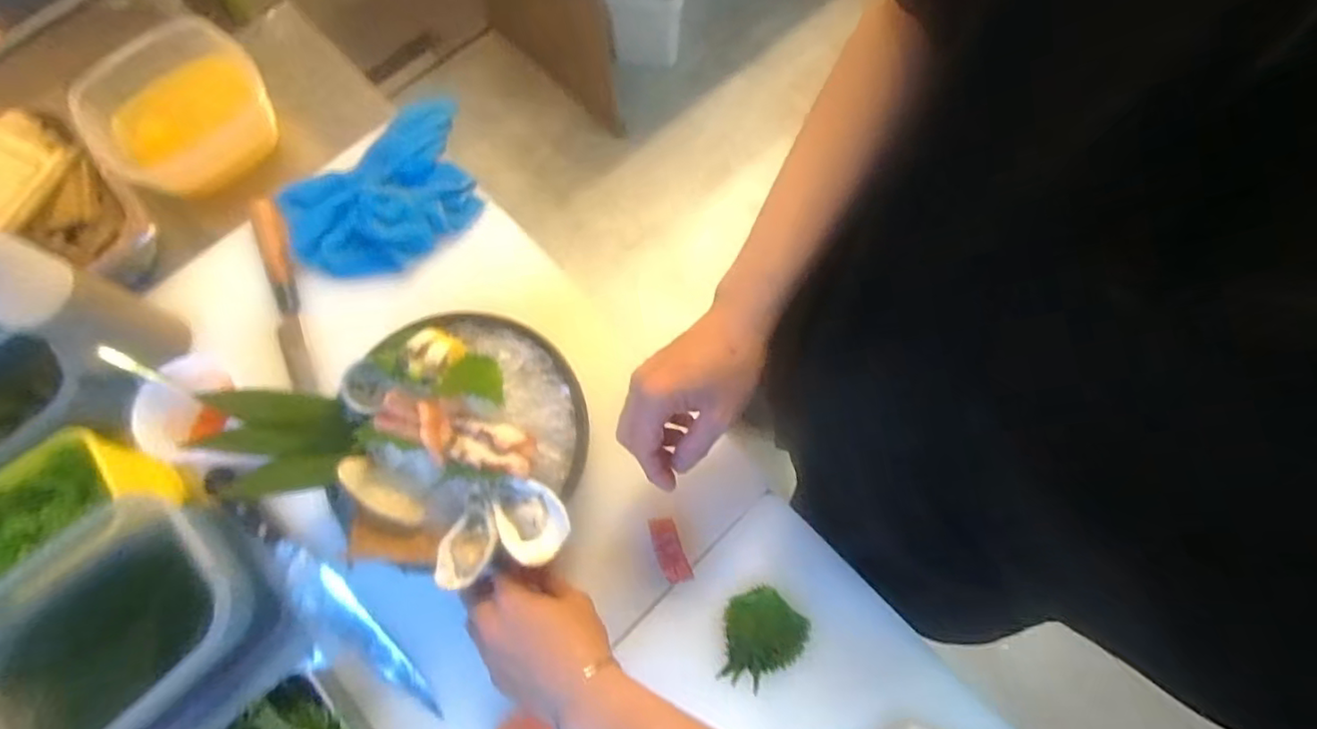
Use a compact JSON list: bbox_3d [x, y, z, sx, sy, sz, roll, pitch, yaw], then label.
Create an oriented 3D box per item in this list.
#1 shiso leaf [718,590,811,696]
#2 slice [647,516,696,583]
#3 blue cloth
[{"bbox_3d":[0.084,0.233,0.524,0.066,0.017,0.079,42,77,14],"label":"shiso leaf"},{"bbox_3d":[0.009,0.164,0.543,0.025,0.006,0.058,-17,71,-16],"label":"slice"},{"bbox_3d":[-0.299,-0.188,0.672,0.223,0.041,0.169,-36,74,-10],"label":"blue cloth"}]

